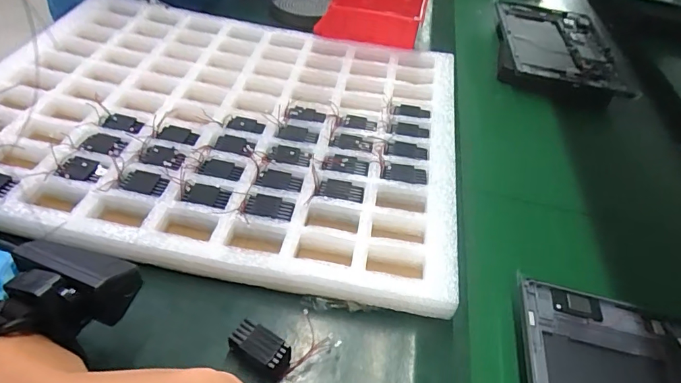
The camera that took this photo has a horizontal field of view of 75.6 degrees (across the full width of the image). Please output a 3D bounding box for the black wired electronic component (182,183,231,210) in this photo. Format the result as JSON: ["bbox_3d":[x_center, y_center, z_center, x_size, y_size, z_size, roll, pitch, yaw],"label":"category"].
[{"bbox_3d":[-0.110,0.004,0.361,0.037,0.008,0.026,10,46,3],"label":"black wired electronic component"}]

